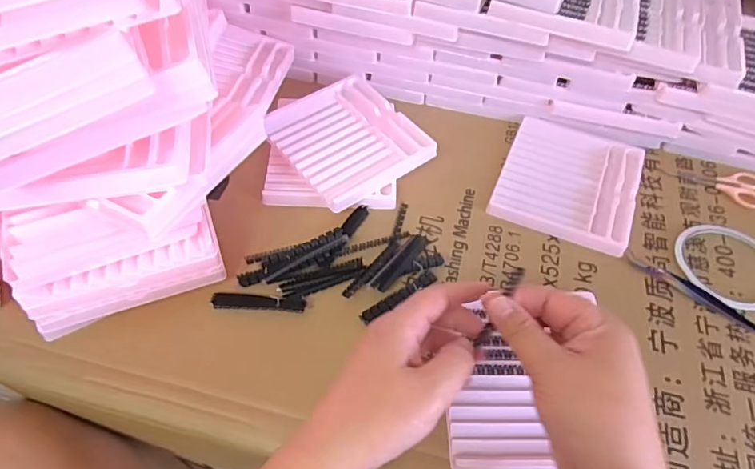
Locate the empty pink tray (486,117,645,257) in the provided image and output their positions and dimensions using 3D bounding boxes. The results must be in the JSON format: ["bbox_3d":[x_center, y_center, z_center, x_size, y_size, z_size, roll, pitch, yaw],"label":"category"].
[{"bbox_3d":[0.196,-0.058,0.516,0.130,0.013,0.148,20,56,13],"label":"empty pink tray"}]

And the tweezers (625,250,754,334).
[{"bbox_3d":[0.278,0.050,0.443,0.121,0.005,0.016,36,61,22],"label":"tweezers"}]

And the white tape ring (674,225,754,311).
[{"bbox_3d":[0.322,0.029,0.455,0.089,0.005,0.089,1,54,-1],"label":"white tape ring"}]

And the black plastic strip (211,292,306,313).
[{"bbox_3d":[-0.100,0.058,0.426,0.076,0.007,0.014,2,54,0],"label":"black plastic strip"}]

